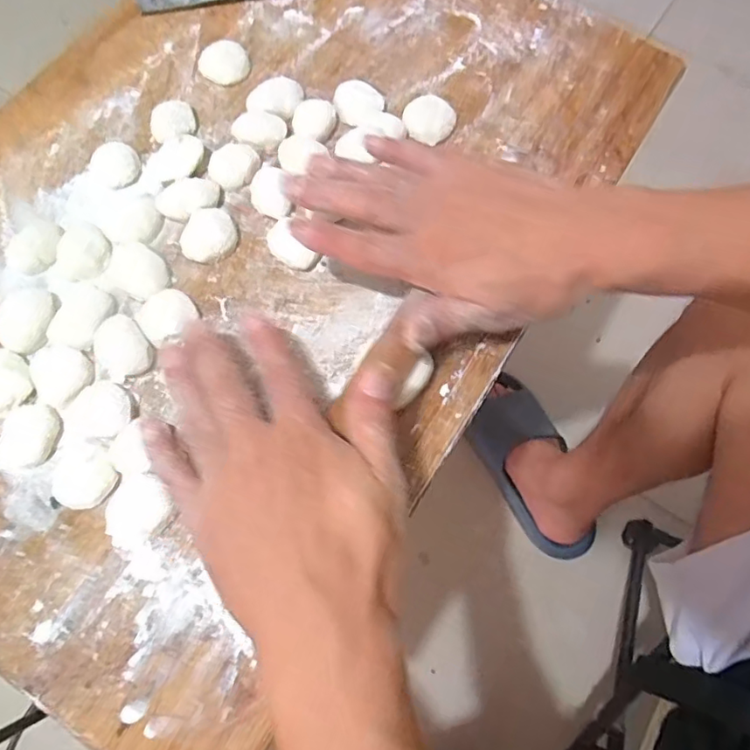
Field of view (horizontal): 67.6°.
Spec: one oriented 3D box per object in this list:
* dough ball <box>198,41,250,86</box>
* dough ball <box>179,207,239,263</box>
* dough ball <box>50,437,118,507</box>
[{"bbox_3d":[-0.111,-0.230,0.413,0.036,0.015,0.030,-9,72,-6],"label":"dough ball"},{"bbox_3d":[-0.109,-0.091,0.364,0.036,0.013,0.037,1,72,-2],"label":"dough ball"},{"bbox_3d":[-0.164,0.056,0.312,0.034,0.011,0.035,1,72,-2],"label":"dough ball"}]

